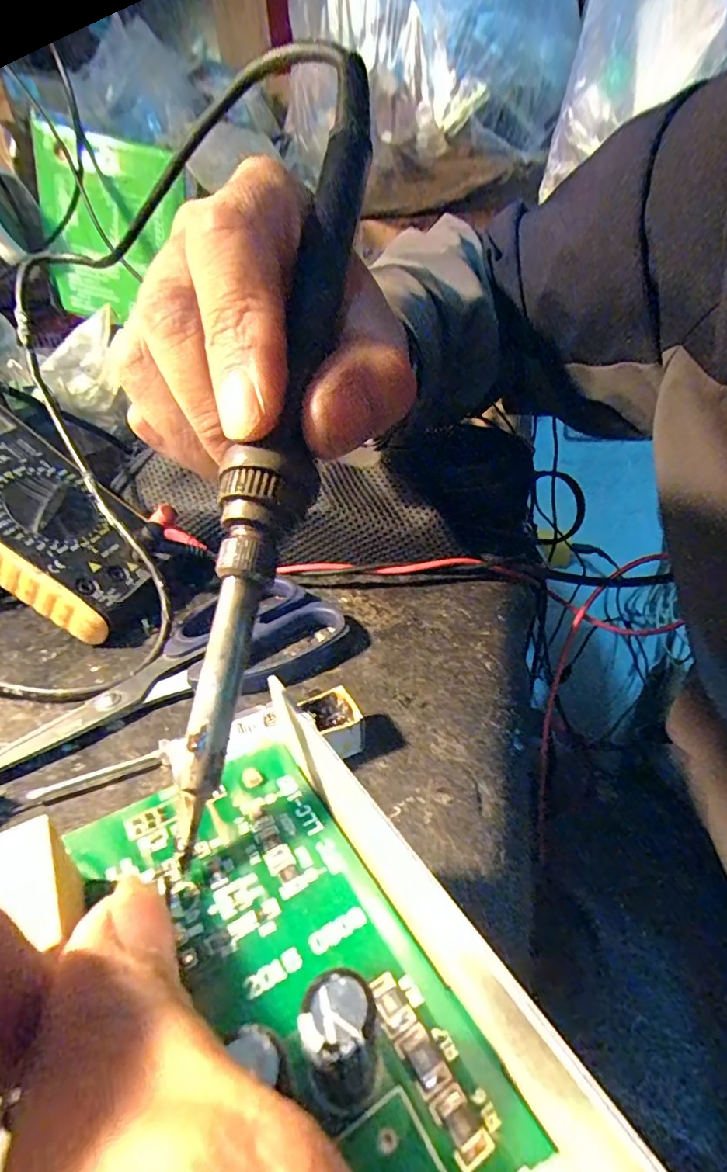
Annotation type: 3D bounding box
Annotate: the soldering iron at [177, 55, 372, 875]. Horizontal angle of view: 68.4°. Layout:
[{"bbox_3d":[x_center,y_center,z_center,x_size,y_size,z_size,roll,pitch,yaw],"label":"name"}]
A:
[{"bbox_3d":[-0.016,-0.049,0.125,0.017,0.017,0.202,6,74,16],"label":"soldering iron"}]

